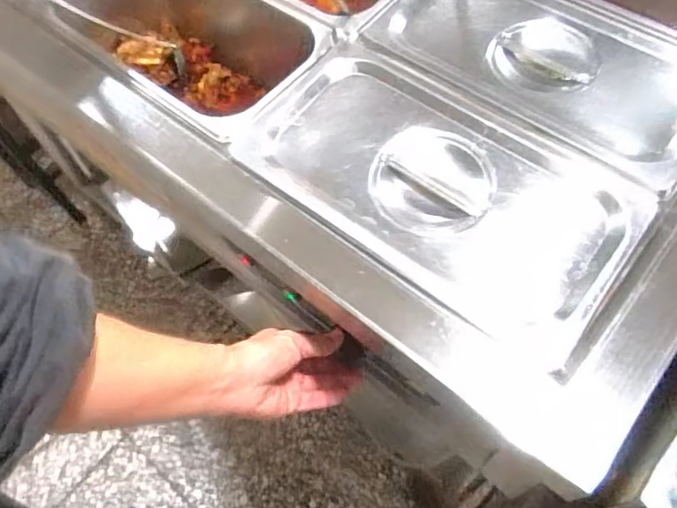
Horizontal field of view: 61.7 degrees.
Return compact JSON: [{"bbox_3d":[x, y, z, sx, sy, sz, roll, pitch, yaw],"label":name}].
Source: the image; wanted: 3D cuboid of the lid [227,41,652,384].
[{"bbox_3d":[0.081,-0.063,0.477,0.319,0.014,0.181,34,70,19],"label":"lid"}]

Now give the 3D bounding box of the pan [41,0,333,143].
[{"bbox_3d":[-0.175,-0.233,0.664,0.373,0.136,0.190,36,69,21],"label":"pan"}]

